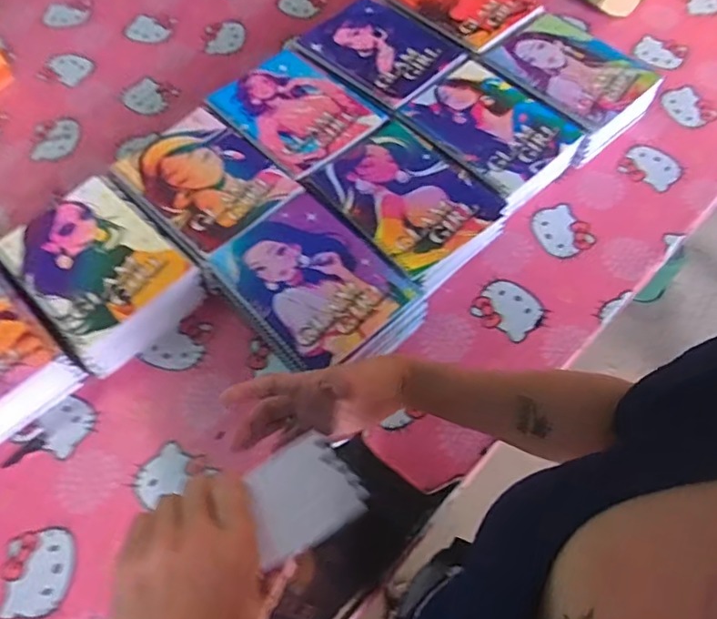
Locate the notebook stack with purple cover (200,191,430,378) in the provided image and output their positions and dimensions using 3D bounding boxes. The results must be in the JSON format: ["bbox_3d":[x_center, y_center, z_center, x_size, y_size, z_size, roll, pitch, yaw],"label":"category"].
[{"bbox_3d":[-0.050,-0.013,0.675,0.156,0.080,0.219,-39,68,-19],"label":"notebook stack with purple cover"}]

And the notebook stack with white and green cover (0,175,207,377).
[{"bbox_3d":[-0.302,-0.037,0.691,0.212,0.079,0.156,39,68,19],"label":"notebook stack with white and green cover"}]

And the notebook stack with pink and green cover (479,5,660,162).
[{"bbox_3d":[0.299,-0.328,0.844,0.169,0.087,0.207,-39,68,-19],"label":"notebook stack with pink and green cover"}]

